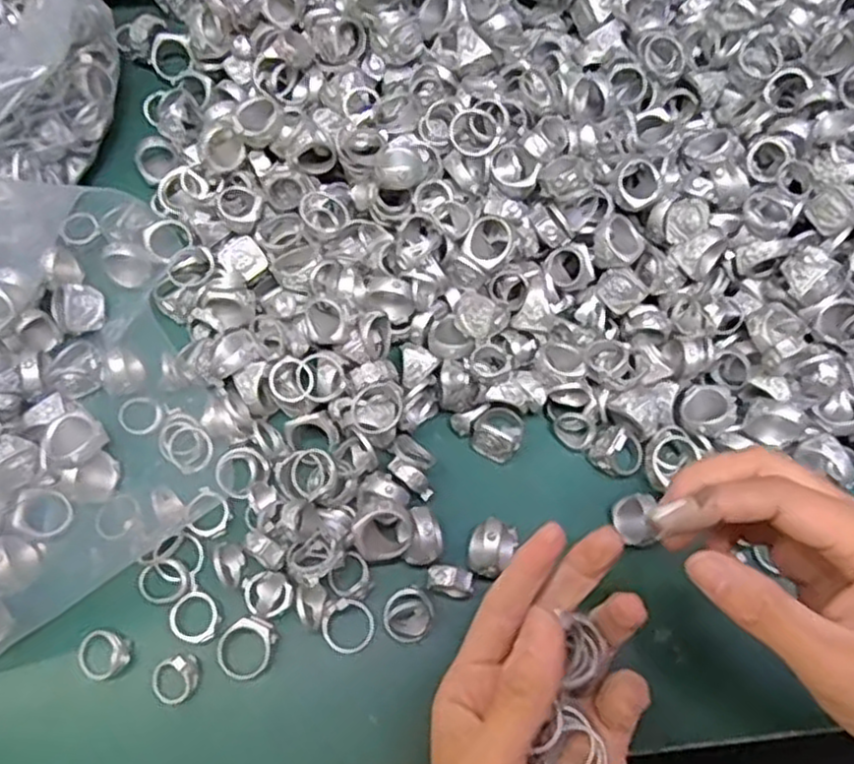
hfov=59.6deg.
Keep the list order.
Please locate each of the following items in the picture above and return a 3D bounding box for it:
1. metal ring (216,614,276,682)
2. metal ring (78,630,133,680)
[{"bbox_3d":[-0.083,0.122,0.339,0.028,0.008,0.024,-33,74,-14],"label":"metal ring"},{"bbox_3d":[-0.147,0.124,0.338,0.024,0.004,0.020,17,69,4],"label":"metal ring"}]

